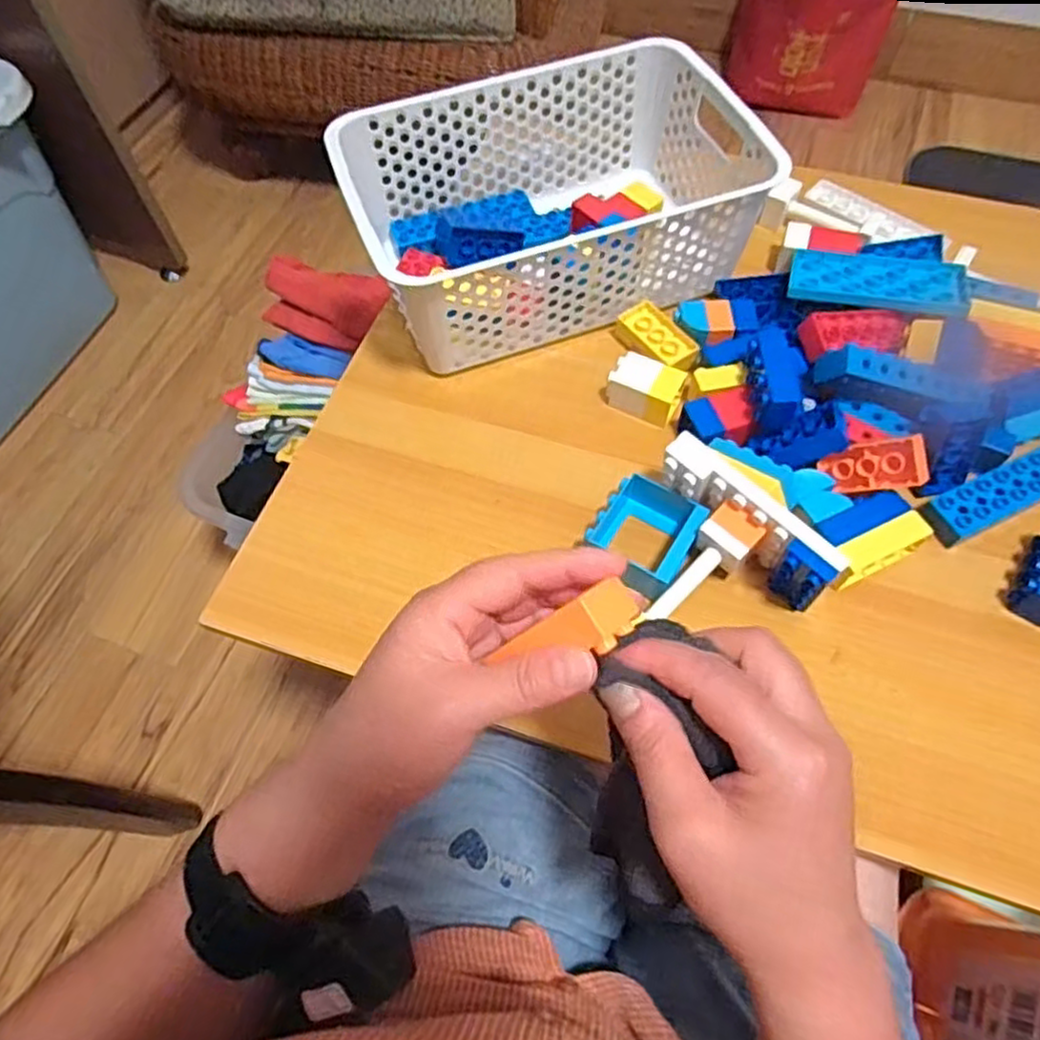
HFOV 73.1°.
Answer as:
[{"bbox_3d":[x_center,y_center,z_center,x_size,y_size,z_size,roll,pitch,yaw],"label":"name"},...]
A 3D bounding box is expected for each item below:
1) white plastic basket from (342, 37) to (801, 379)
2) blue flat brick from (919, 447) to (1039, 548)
[{"bbox_3d":[0.024,-0.255,0.572,0.304,0.108,0.203,-19,63,-8],"label":"white plastic basket"},{"bbox_3d":[0.342,-0.022,0.486,0.128,0.020,0.032,-23,63,-10],"label":"blue flat brick"}]

